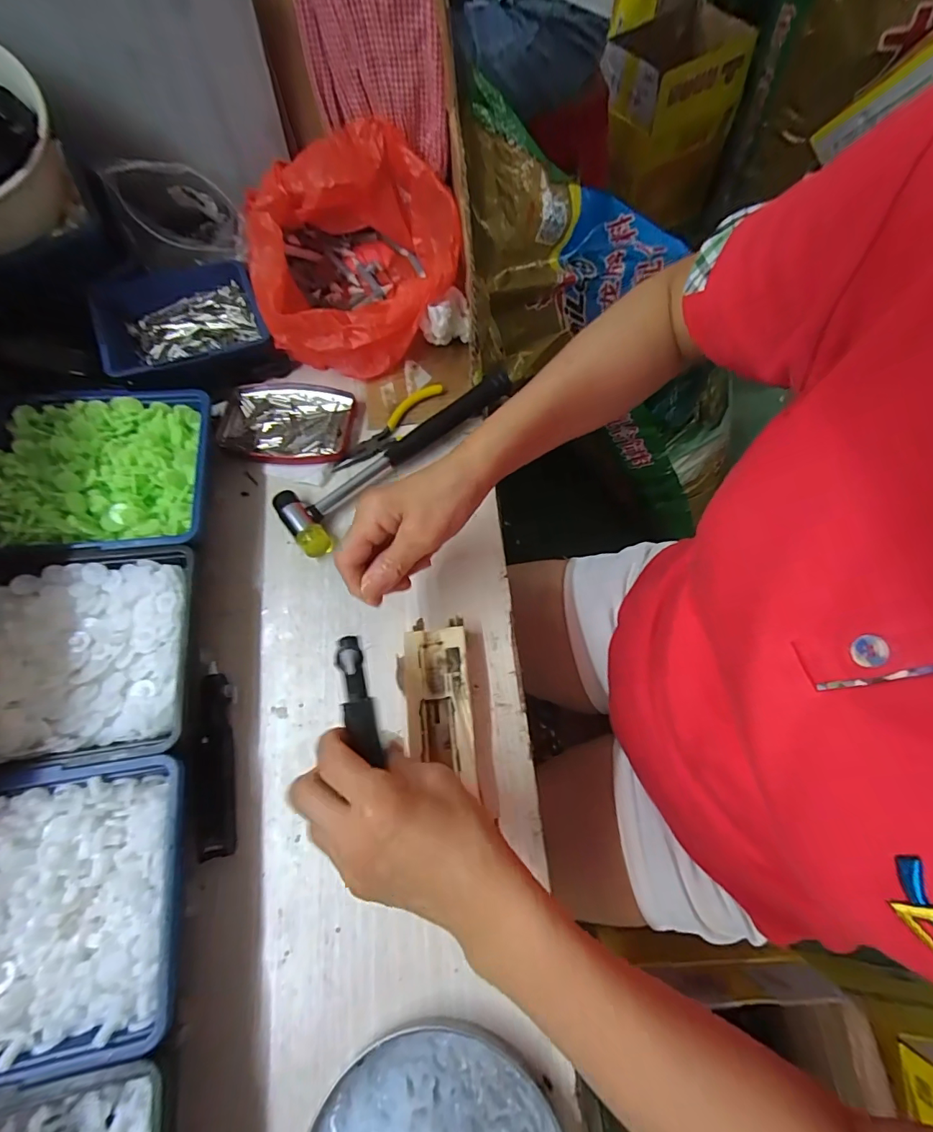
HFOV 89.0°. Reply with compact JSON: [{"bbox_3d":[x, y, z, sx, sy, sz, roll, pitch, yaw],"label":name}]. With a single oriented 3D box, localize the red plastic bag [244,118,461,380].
[{"bbox_3d":[-0.102,-0.292,0.451,0.191,0.108,0.194,-11,68,-1],"label":"red plastic bag"}]

